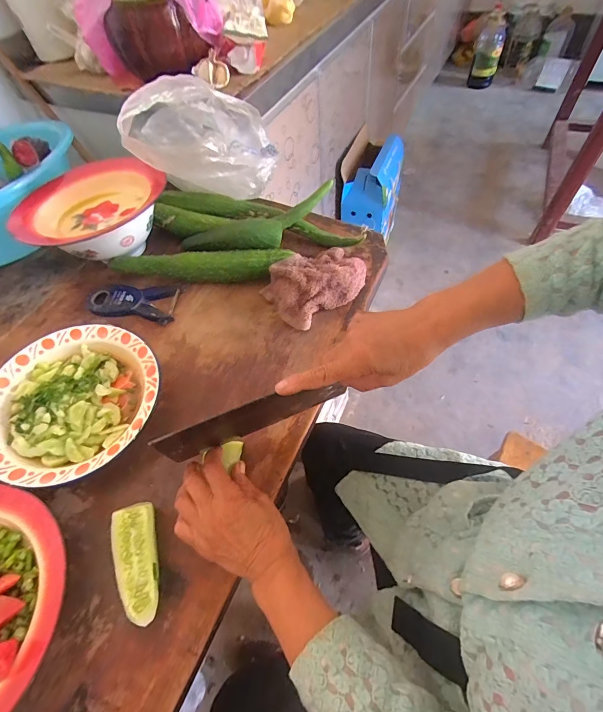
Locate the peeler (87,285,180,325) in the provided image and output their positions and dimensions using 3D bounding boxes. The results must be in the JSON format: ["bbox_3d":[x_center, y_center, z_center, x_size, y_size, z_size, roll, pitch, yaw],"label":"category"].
[{"bbox_3d":[-0.265,-0.086,0.564,0.140,0.018,0.070,2,56,6],"label":"peeler"}]

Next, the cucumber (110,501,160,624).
[{"bbox_3d":[-0.168,0.211,0.369,0.043,0.028,0.107,-16,56,-6],"label":"cucumber"}]

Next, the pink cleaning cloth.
[{"bbox_3d":[0.027,-0.116,0.546,0.154,0.044,0.101,-32,60,-16],"label":"pink cleaning cloth"}]

